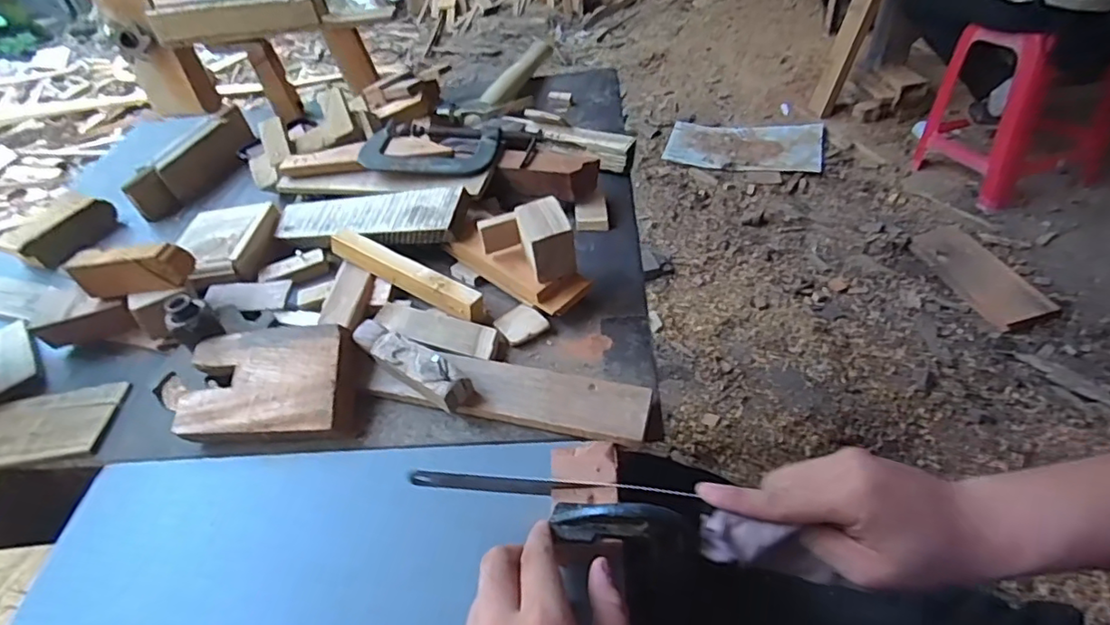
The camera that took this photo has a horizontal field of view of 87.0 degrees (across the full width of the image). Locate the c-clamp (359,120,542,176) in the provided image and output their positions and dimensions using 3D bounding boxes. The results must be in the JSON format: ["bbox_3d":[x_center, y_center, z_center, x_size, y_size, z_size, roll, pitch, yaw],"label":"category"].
[{"bbox_3d":[-0.116,-0.179,0.638,0.185,0.027,0.084,2,43,11],"label":"c-clamp"}]

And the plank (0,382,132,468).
[{"bbox_3d":[-0.537,0.110,0.506,0.309,0.006,0.080,-9,42,-1],"label":"plank"}]

